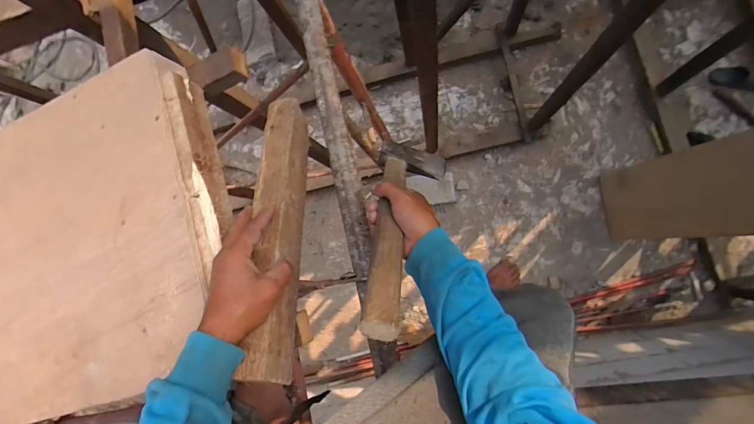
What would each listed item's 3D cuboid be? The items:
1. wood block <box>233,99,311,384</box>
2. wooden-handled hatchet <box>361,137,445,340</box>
[{"bbox_3d":[-0.129,0.012,0.482,0.053,0.065,0.389,-7,62,5],"label":"wood block"},{"bbox_3d":[0.032,0.004,0.477,0.096,0.034,0.341,9,41,6],"label":"wooden-handled hatchet"}]

